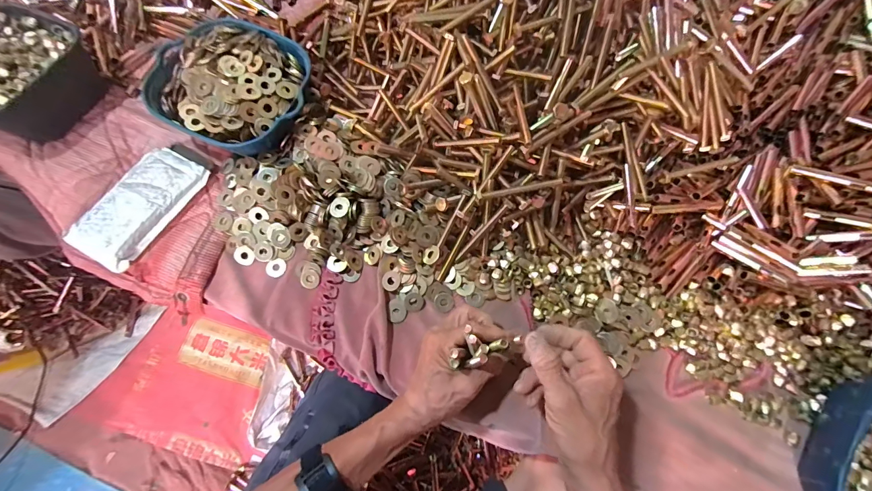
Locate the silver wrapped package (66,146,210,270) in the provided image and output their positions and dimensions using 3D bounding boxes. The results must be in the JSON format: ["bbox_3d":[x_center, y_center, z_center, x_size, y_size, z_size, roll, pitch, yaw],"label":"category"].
[{"bbox_3d":[-0.382,-0.054,0.471,0.088,0.015,0.161,28,68,4],"label":"silver wrapped package"}]

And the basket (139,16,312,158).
[{"bbox_3d":[-0.273,-0.220,0.496,0.200,0.059,0.181,23,79,6],"label":"basket"}]

